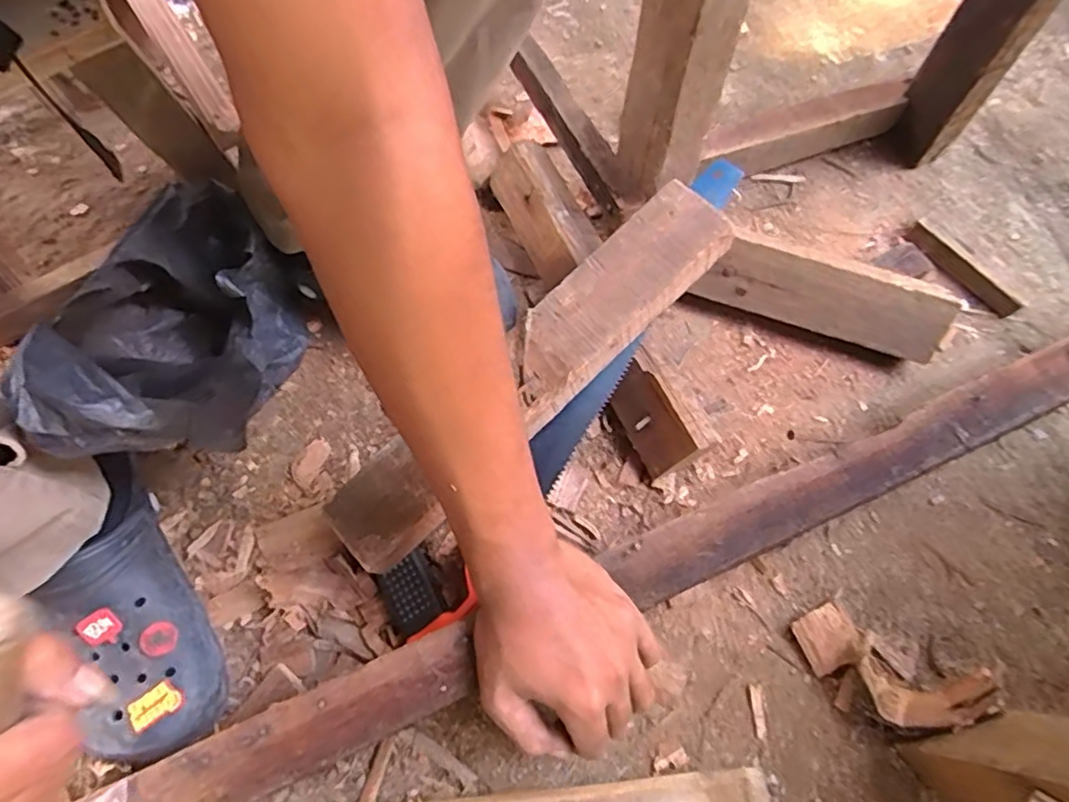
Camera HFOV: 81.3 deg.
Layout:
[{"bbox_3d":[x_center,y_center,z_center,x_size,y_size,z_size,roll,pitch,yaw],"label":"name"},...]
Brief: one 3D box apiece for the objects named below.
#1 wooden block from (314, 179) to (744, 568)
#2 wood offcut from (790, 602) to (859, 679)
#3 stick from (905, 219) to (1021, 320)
[{"bbox_3d":[-0.002,-0.021,0.450,0.344,0.030,0.064,-43,73,-5],"label":"wooden block"},{"bbox_3d":[0.207,0.168,0.441,0.041,0.012,0.039,-24,69,-11],"label":"wood offcut"},{"bbox_3d":[0.385,-0.118,0.565,0.014,0.020,0.112,-37,72,-16],"label":"stick"}]

